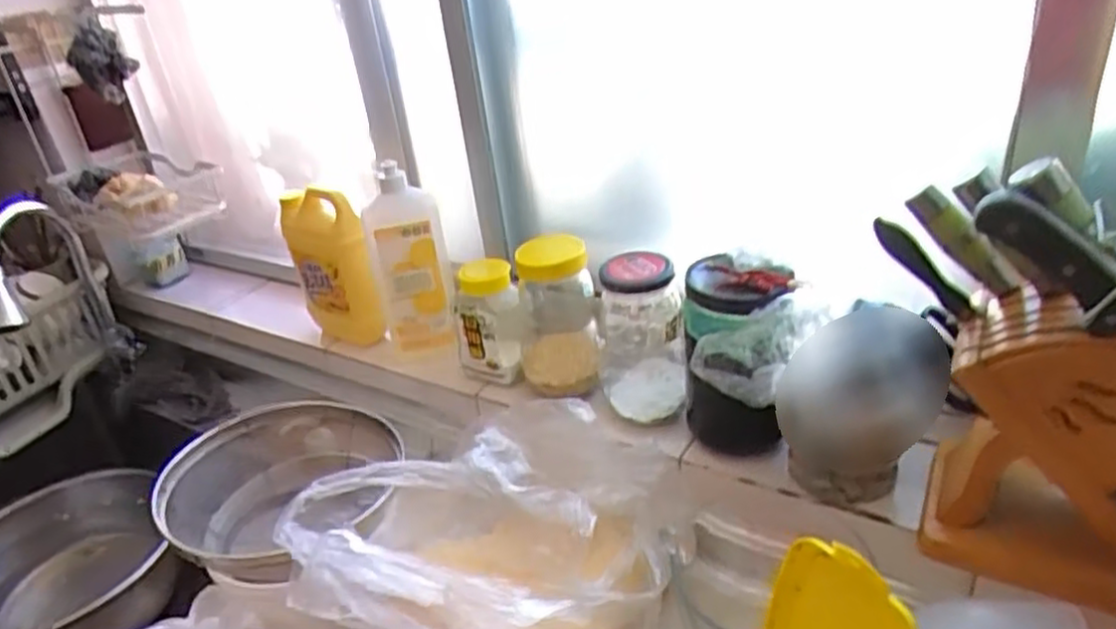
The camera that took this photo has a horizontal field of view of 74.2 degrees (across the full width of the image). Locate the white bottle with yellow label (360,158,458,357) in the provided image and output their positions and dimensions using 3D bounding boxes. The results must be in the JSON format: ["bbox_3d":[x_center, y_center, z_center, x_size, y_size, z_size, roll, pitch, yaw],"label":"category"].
[{"bbox_3d":[-0.169,-0.050,0.854,0.089,0.211,0.086,-13,29,-11],"label":"white bottle with yellow label"}]

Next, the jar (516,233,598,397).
[{"bbox_3d":[-0.002,0.003,0.782,0.081,0.161,0.096,-11,29,-7],"label":"jar"}]

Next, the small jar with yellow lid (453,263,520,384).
[{"bbox_3d":[-0.080,0.006,0.838,0.080,0.125,0.075,-9,29,-4],"label":"small jar with yellow lid"}]

